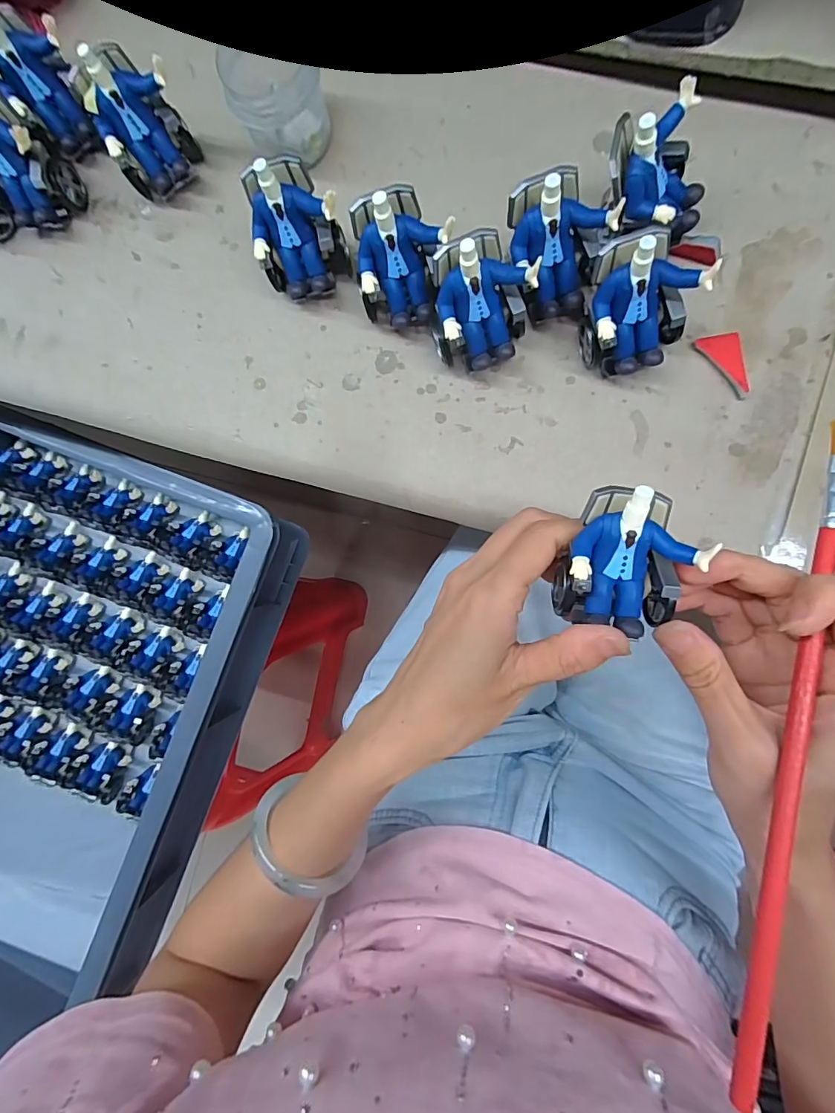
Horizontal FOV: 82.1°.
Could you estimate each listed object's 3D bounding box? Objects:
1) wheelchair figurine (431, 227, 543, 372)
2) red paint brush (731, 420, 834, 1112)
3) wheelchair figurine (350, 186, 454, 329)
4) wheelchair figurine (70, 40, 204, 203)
[{"bbox_3d":[0.034,-0.130,0.250,0.048,0.066,0.048,3,86,7],"label":"wheelchair figurine"},{"bbox_3d":[0.148,0.066,0.183,0.009,0.009,0.259,15,82,8],"label":"red paint brush"},{"bbox_3d":[-0.008,-0.156,0.257,0.051,0.063,0.049,3,86,7],"label":"wheelchair figurine"},{"bbox_3d":[-0.161,-0.252,0.280,0.049,0.062,0.039,-40,83,3],"label":"wheelchair figurine"}]

